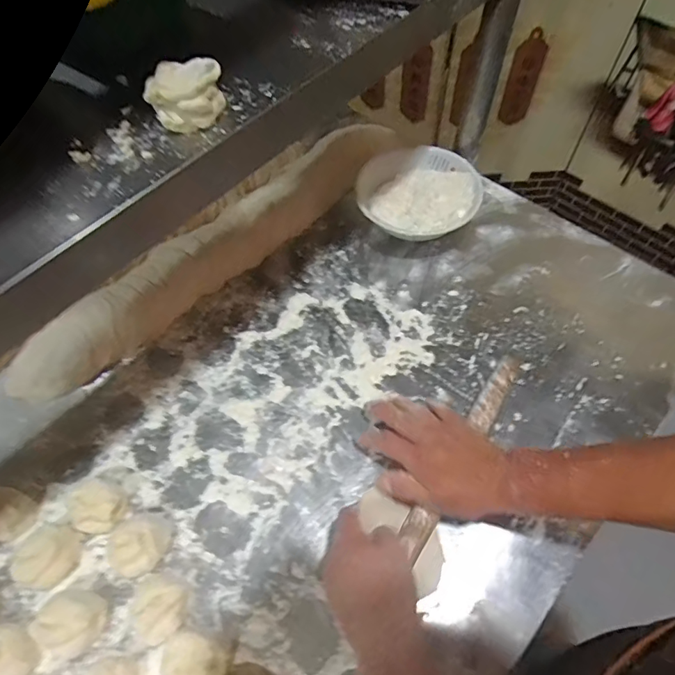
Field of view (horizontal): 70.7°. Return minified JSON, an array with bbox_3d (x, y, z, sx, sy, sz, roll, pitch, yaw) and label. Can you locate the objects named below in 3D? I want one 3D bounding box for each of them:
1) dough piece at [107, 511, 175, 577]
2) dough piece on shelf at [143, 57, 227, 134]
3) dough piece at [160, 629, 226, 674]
[{"bbox_3d":[-0.191,0.196,0.461,0.051,0.034,0.058,-1,60,2],"label":"dough piece"},{"bbox_3d":[-0.101,-0.162,0.317,0.048,0.028,0.036,-10,60,-4],"label":"dough piece on shelf"},{"bbox_3d":[-0.126,0.282,0.410,0.056,0.030,0.047,30,65,18],"label":"dough piece"}]

